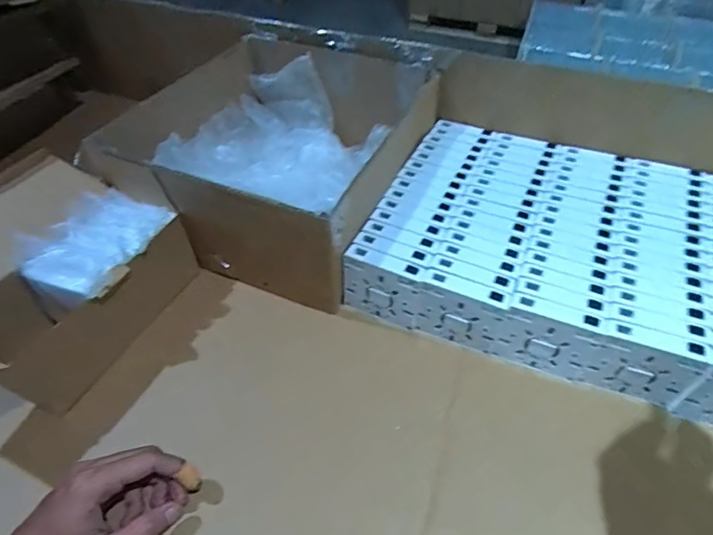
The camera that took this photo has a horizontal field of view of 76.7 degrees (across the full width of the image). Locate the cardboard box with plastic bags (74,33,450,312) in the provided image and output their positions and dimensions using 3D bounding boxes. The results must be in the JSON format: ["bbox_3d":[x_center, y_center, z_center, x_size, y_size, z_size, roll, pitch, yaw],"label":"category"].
[{"bbox_3d":[-0.091,-0.157,0.601,0.321,0.162,0.363,18,49,17],"label":"cardboard box with plastic bags"}]

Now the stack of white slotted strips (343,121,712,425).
[{"bbox_3d":[0.285,-0.016,0.523,0.509,0.081,0.298,16,48,16],"label":"stack of white slotted strips"}]

